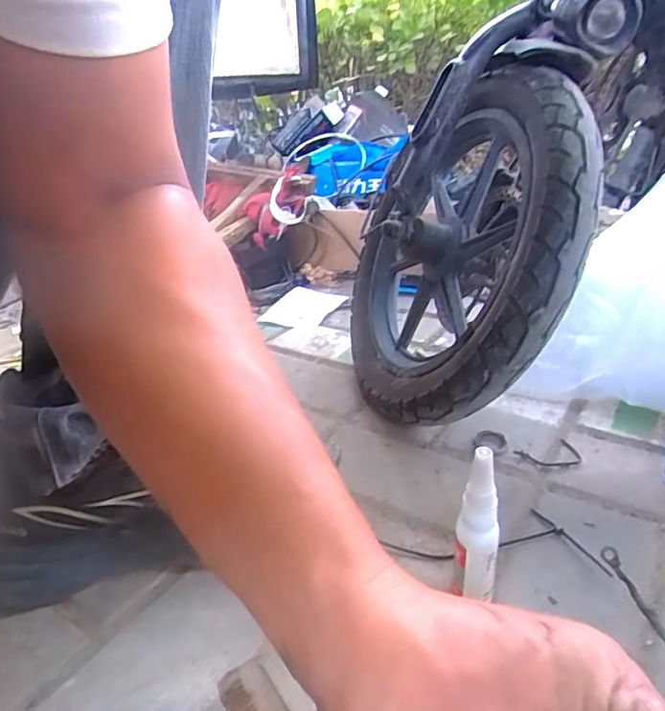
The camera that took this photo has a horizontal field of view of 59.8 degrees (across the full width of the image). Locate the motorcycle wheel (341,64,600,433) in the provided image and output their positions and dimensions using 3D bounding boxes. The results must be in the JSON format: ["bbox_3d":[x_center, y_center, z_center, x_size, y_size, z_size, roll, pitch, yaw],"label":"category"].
[{"bbox_3d":[0.107,-0.088,0.544,0.065,0.321,0.284,16,49,-24],"label":"motorcycle wheel"}]

